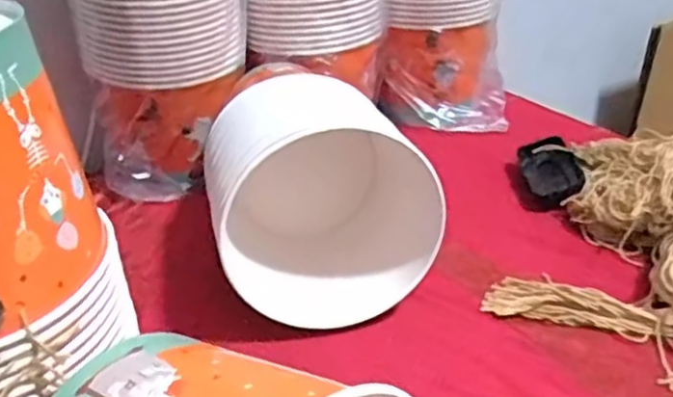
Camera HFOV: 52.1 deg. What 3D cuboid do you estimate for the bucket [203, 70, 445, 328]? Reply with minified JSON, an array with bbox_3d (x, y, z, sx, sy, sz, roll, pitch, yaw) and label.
[{"bbox_3d":[-0.011,0.001,0.573,0.176,0.152,0.162,-3,28,1],"label":"bucket"}]

